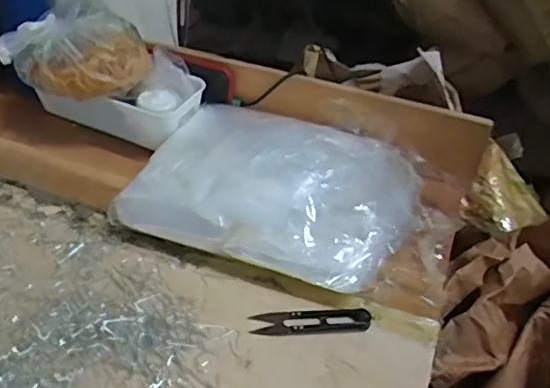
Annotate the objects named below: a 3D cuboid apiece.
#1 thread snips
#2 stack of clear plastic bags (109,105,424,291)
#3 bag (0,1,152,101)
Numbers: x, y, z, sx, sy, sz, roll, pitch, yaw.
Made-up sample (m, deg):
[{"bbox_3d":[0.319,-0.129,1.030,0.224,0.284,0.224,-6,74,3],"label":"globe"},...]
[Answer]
[{"bbox_3d":[0.032,0.111,0.501,0.103,0.007,0.026,0,42,-4],"label":"thread snips"},{"bbox_3d":[0.002,-0.007,0.594,0.278,0.074,0.188,15,43,11],"label":"stack of clear plastic bags"},{"bbox_3d":[-0.220,-0.163,0.645,0.153,0.075,0.095,11,42,7],"label":"bag"}]

